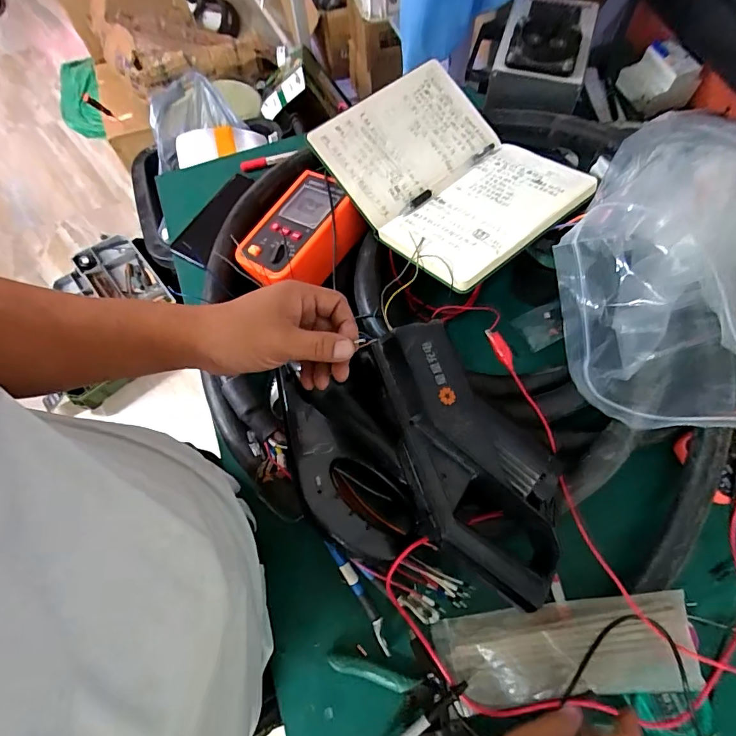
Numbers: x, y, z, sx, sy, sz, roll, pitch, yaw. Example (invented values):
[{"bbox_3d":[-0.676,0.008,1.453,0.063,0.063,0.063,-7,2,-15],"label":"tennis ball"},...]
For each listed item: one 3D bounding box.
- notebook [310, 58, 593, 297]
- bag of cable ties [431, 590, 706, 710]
[{"bbox_3d":[0.095,-0.232,0.529,0.215,0.048,0.272,-39,70,-13],"label":"notebook"},{"bbox_3d":[0.173,0.253,0.400,0.217,0.012,0.074,-11,66,9],"label":"bag of cable ties"}]

